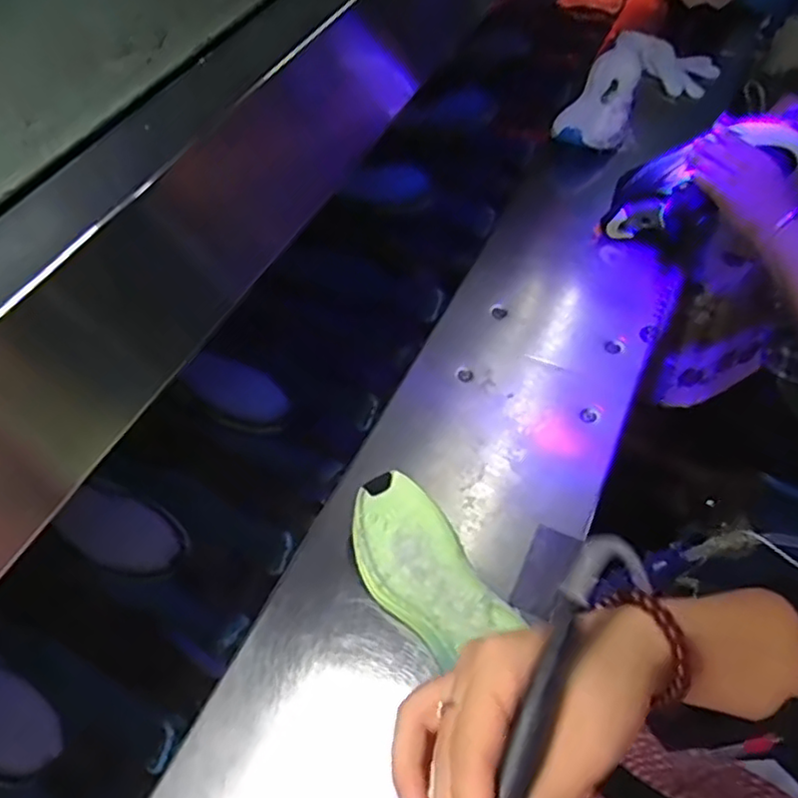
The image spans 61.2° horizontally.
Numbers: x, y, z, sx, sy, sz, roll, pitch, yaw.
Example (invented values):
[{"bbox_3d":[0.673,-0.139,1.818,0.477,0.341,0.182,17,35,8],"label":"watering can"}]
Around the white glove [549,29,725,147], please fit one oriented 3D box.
[{"bbox_3d":[0.371,-0.483,1.053,0.179,0.048,0.356,24,57,19],"label":"white glove"}]

